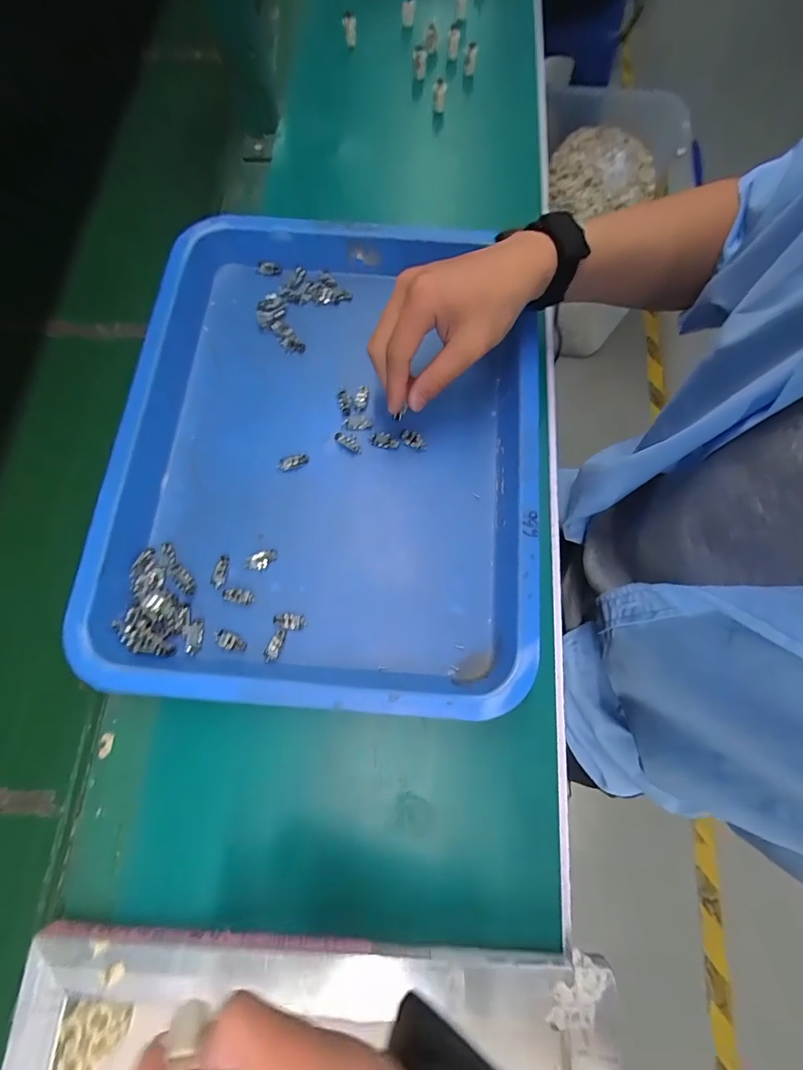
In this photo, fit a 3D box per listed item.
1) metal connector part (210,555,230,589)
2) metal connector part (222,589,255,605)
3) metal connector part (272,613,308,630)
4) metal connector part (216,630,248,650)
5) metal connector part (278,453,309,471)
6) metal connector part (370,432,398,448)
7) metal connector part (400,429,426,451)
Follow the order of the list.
[{"bbox_3d":[-0.146,0.029,0.362,0.011,0.004,0.027,15,72,3],"label":"metal connector part"},{"bbox_3d":[-0.130,0.048,0.356,0.025,0.005,0.011,11,72,2],"label":"metal connector part"},{"bbox_3d":[-0.088,0.068,0.353,0.026,0.008,0.012,11,72,-13],"label":"metal connector part"},{"bbox_3d":[-0.134,0.083,0.348,0.025,0.004,0.012,25,73,6],"label":"metal connector part"},{"bbox_3d":[-0.093,-0.063,0.384,0.027,0.004,0.012,-12,73,-6],"label":"metal connector part"},{"bbox_3d":[-0.015,-0.083,0.391,0.025,0.004,0.013,7,73,2],"label":"metal connector part"},{"bbox_3d":[0.011,-0.084,0.393,0.024,0.004,0.013,23,74,6],"label":"metal connector part"}]

